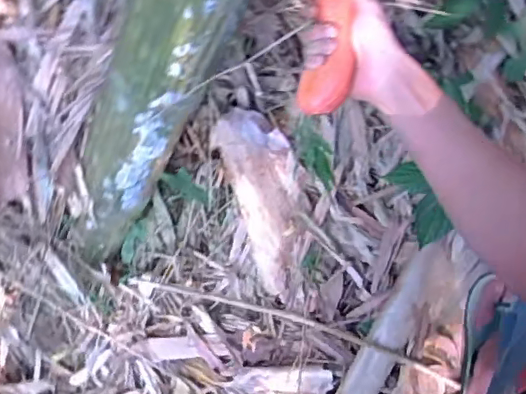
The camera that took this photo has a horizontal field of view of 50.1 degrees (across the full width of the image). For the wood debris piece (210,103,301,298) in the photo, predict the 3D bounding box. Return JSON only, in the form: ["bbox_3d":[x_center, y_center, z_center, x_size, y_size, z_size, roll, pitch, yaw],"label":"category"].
[{"bbox_3d":[0.007,0.009,1.060,0.139,0.366,0.044,-16,22,-10],"label":"wood debris piece"}]

